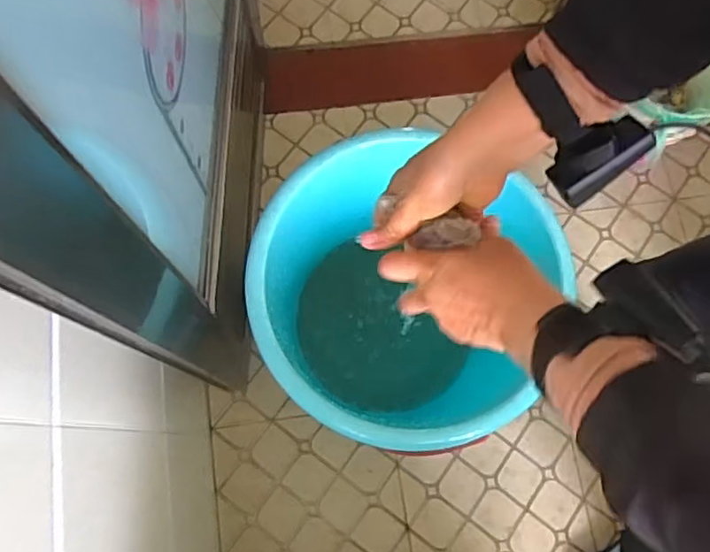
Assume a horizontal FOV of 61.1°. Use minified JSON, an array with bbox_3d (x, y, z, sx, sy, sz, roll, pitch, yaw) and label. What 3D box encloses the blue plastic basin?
[{"bbox_3d":[0.052,0.031,0.848,0.348,0.298,0.374,1,75,-2],"label":"blue plastic basin"}]

